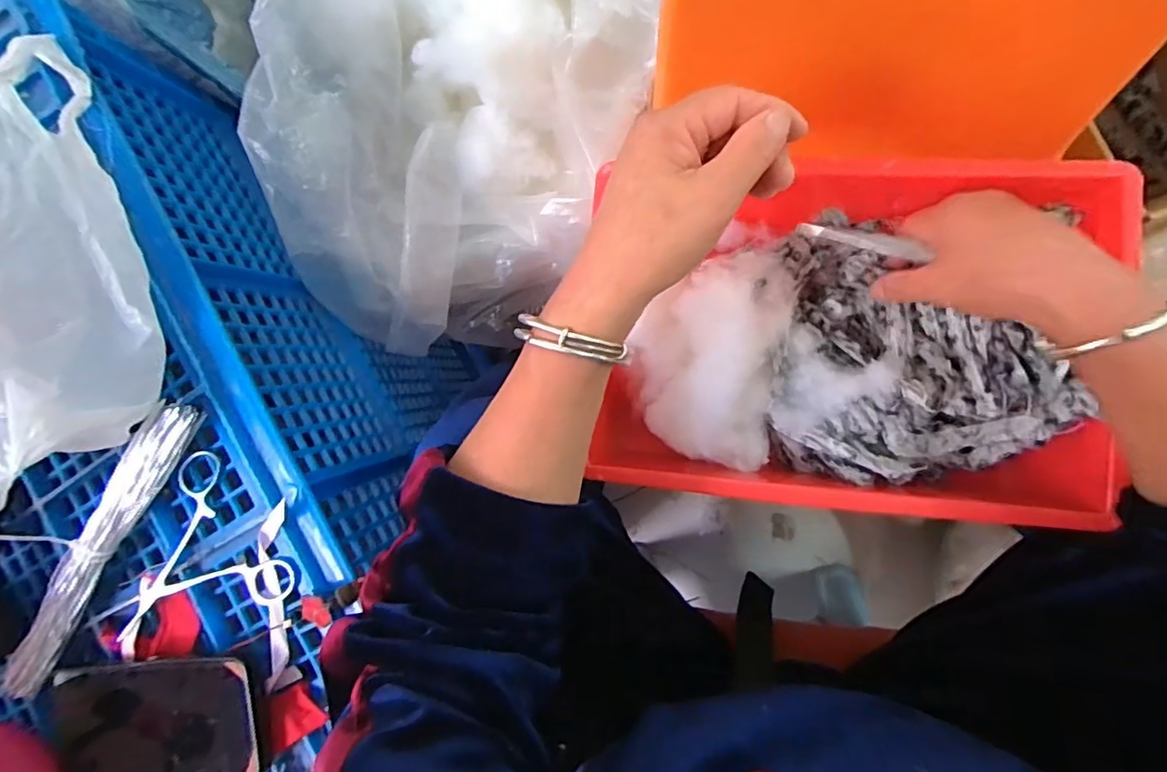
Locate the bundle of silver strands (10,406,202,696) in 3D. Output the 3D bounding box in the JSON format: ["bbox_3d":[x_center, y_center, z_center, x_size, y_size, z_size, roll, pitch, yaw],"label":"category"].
[{"bbox_3d":[-0.332,0.114,0.381,0.023,0.025,0.248,36,97,7],"label":"bundle of silver strands"}]

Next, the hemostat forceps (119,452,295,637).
[{"bbox_3d":[-0.269,0.121,0.383,0.125,0.016,0.113,-34,86,9],"label":"hemostat forceps"}]

